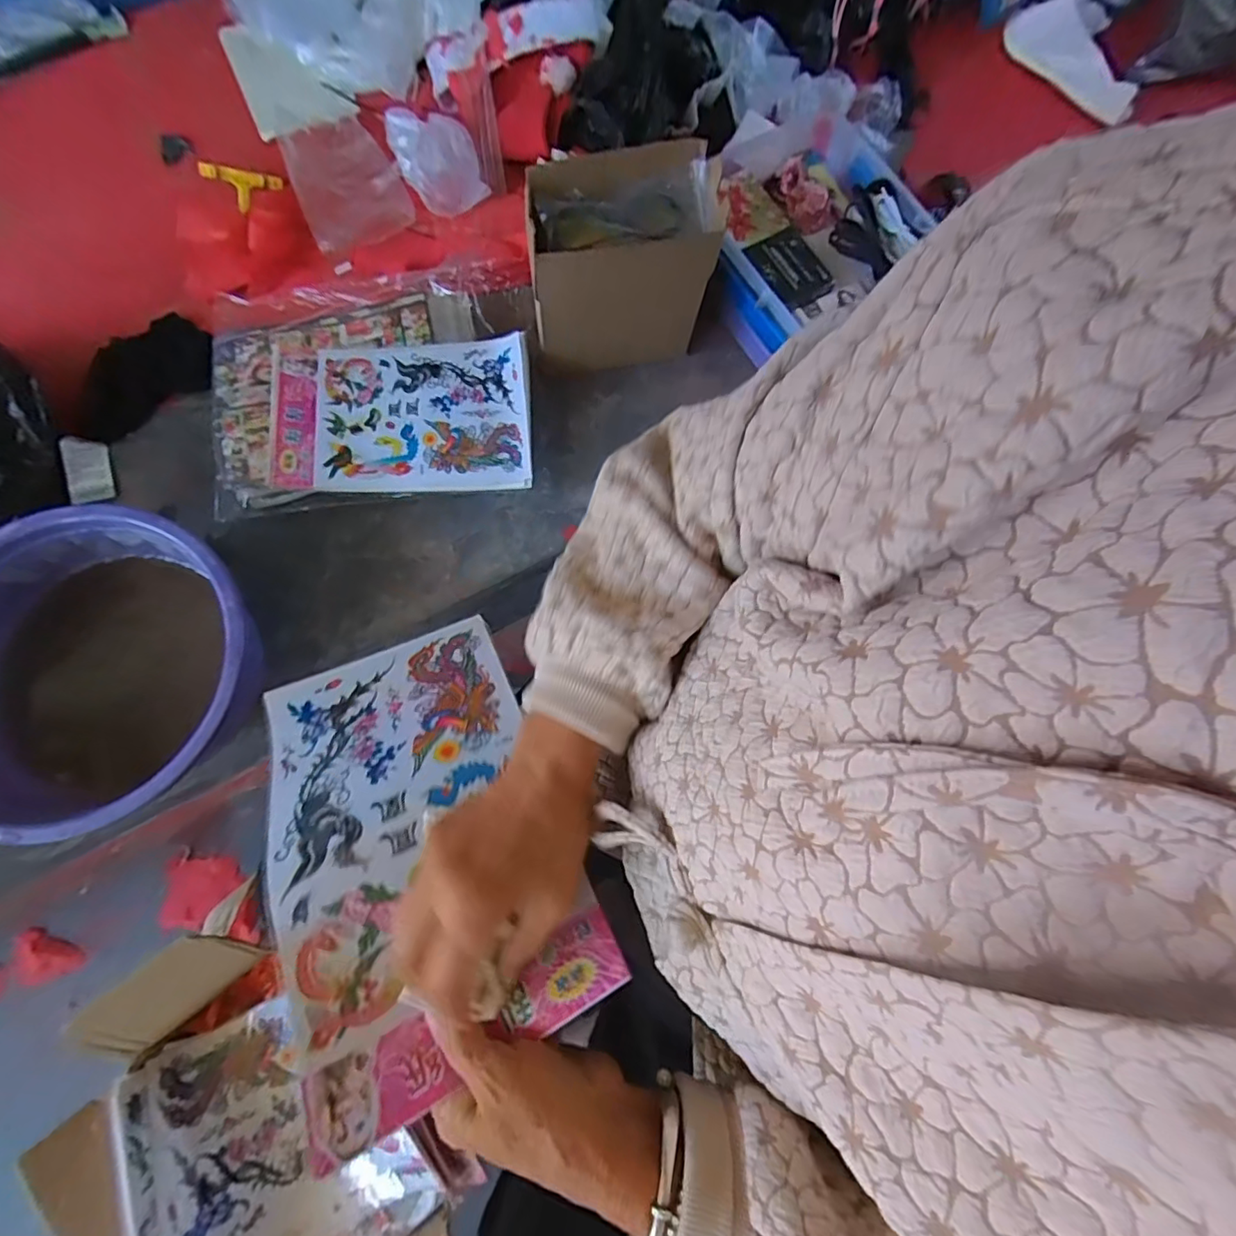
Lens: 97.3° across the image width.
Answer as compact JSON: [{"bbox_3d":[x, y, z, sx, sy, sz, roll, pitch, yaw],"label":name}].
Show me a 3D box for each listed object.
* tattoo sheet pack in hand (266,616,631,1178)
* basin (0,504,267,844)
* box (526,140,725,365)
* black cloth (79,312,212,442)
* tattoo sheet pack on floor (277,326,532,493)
[{"bbox_3d":[-0.126,0.121,0.335,0.165,0.021,0.271,-23,55,-12],"label":"tattoo sheet pack in hand"},{"bbox_3d":[-0.499,0.046,0.539,0.291,0.134,0.284,1,76,-4],"label":"basin"},{"bbox_3d":[0.007,-0.395,0.612,0.204,0.150,0.128,-8,77,-6],"label":"box"},{"bbox_3d":[-0.571,-0.290,0.649,0.171,0.023,0.108,-43,83,-12],"label":"black cloth"},{"bbox_3d":[-0.247,-0.236,0.620,0.287,0.021,0.182,-2,77,-4],"label":"tattoo sheet pack on floor"}]

